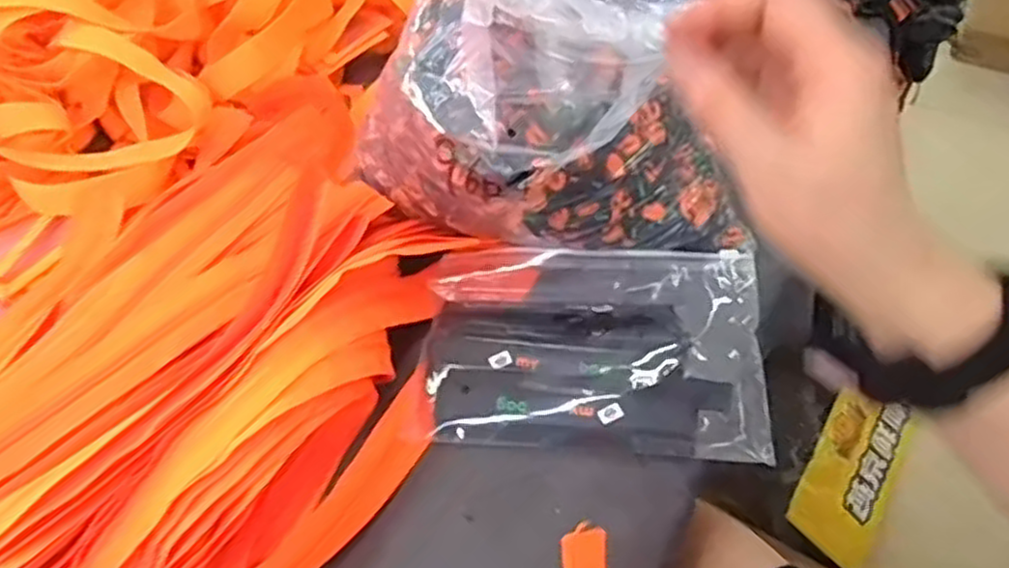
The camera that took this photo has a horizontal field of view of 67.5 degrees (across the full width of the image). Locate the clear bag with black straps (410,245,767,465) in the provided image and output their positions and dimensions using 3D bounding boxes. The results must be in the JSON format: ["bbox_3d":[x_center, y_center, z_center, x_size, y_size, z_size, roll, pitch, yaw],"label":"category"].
[{"bbox_3d":[0.049,0.033,0.435,0.189,0.022,0.125,1,52,6],"label":"clear bag with black straps"}]

